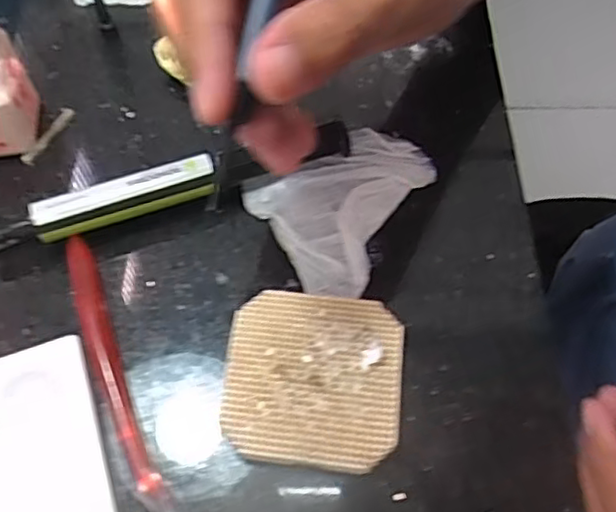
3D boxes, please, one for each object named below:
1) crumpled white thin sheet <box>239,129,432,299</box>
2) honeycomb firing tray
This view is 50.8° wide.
[{"bbox_3d":[0.022,-0.024,0.294,0.083,0.007,0.069,-31,65,-17],"label":"crumpled white thin sheet"},{"bbox_3d":[0.002,0.047,0.251,0.066,0.012,0.066,5,60,3],"label":"honeycomb firing tray"}]

